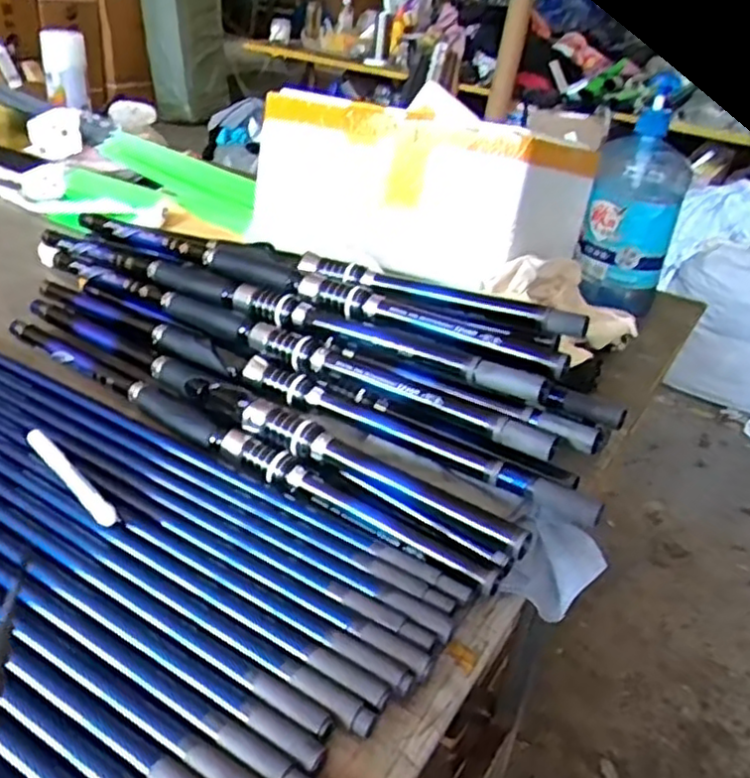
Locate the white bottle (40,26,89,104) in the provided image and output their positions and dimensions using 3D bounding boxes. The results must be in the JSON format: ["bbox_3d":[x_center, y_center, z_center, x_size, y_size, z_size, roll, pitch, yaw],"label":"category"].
[{"bbox_3d":[-0.512,-0.531,1.175,0.063,0.107,0.066,-8,33,-24],"label":"white bottle"}]

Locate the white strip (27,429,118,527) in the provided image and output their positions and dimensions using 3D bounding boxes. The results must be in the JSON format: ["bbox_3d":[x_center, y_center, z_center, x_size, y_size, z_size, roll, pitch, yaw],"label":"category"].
[{"bbox_3d":[-0.215,0.060,0.499,0.013,0.013,0.125,-22,41,-40],"label":"white strip"}]

